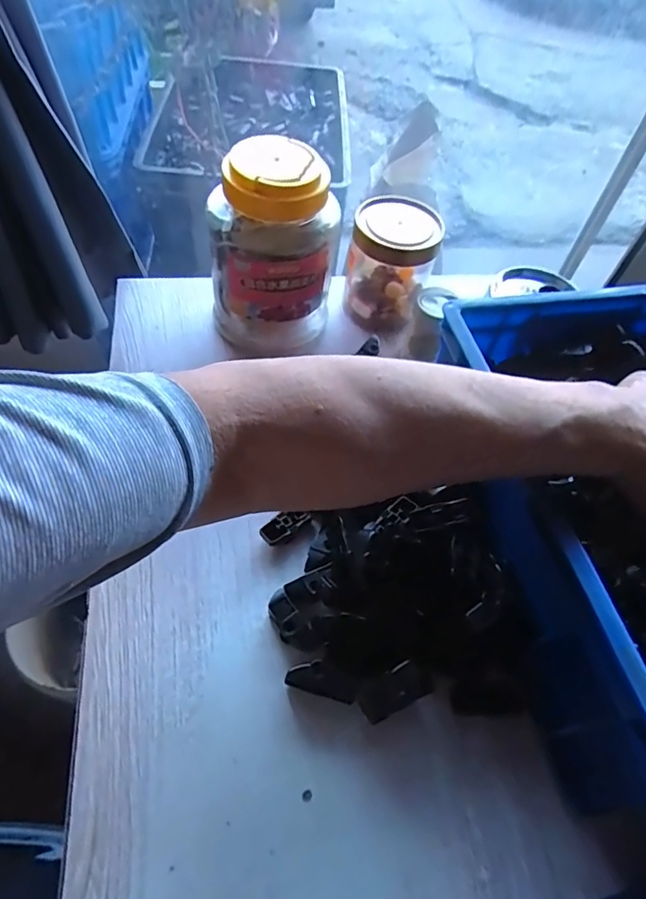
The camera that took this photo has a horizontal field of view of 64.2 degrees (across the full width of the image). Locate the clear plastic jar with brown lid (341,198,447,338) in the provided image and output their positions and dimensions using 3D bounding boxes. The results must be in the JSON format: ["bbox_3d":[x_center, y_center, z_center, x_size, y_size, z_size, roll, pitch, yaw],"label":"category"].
[{"bbox_3d":[0.070,-0.192,0.527,0.081,0.095,0.080,2,55,-3],"label":"clear plastic jar with brown lid"}]

